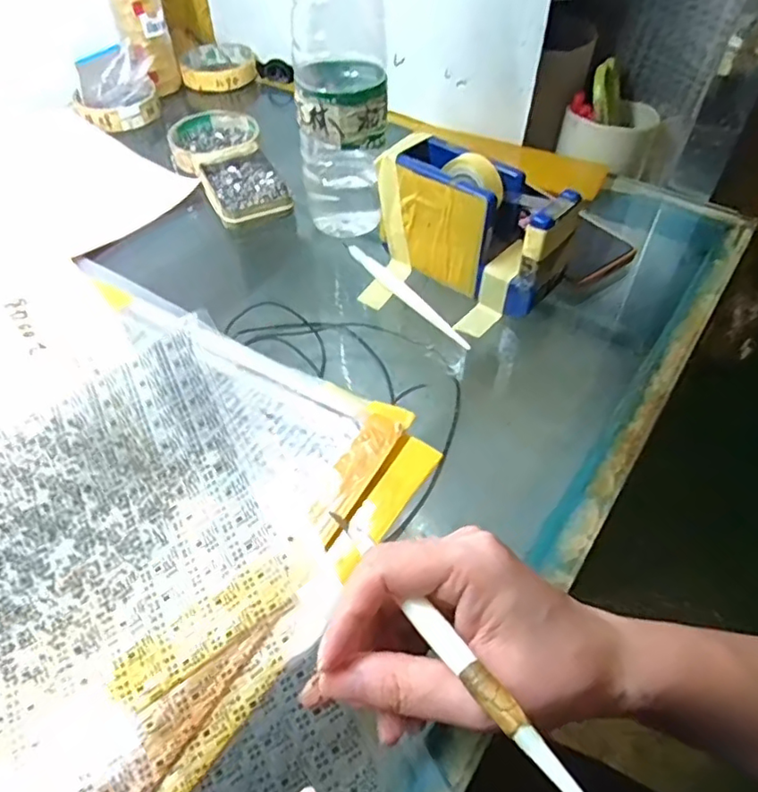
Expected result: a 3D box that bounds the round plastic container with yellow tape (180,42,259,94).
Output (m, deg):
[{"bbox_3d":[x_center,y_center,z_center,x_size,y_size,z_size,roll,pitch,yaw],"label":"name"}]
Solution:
[{"bbox_3d":[-0.181,-0.374,0.675,0.082,0.021,0.092,-12,51,-8],"label":"round plastic container with yellow tape"}]

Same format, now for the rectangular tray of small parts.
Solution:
[{"bbox_3d":[-0.115,-0.180,0.508,0.063,0.015,0.095,-21,53,-15],"label":"rectangular tray of small parts"}]

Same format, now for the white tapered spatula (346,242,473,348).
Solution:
[{"bbox_3d":[0.017,-0.074,0.422,0.009,0.009,0.134,-29,55,-20],"label":"white tapered spatula"}]

